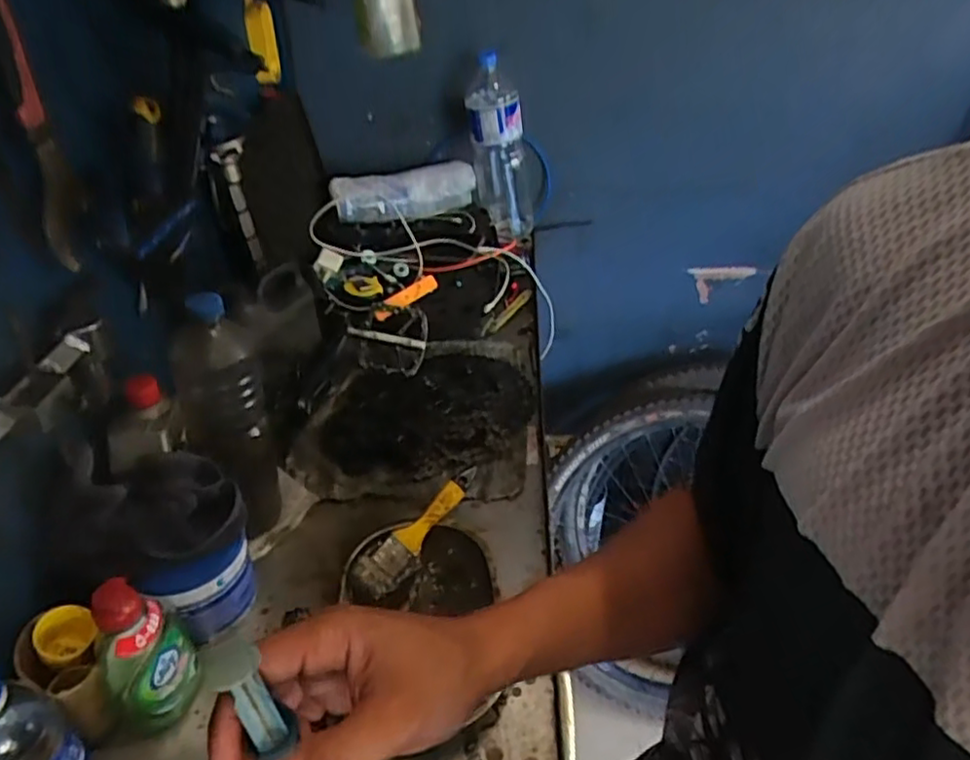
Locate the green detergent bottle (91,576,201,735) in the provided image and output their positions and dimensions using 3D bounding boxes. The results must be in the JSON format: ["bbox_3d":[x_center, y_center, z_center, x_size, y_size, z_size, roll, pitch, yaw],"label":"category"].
[{"bbox_3d":[-0.267,0.213,0.507,0.069,0.155,0.046,-29,47,-33],"label":"green detergent bottle"}]

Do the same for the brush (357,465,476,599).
[{"bbox_3d":[-0.064,0.149,0.671,0.040,0.021,0.164,25,57,33],"label":"brush"}]

